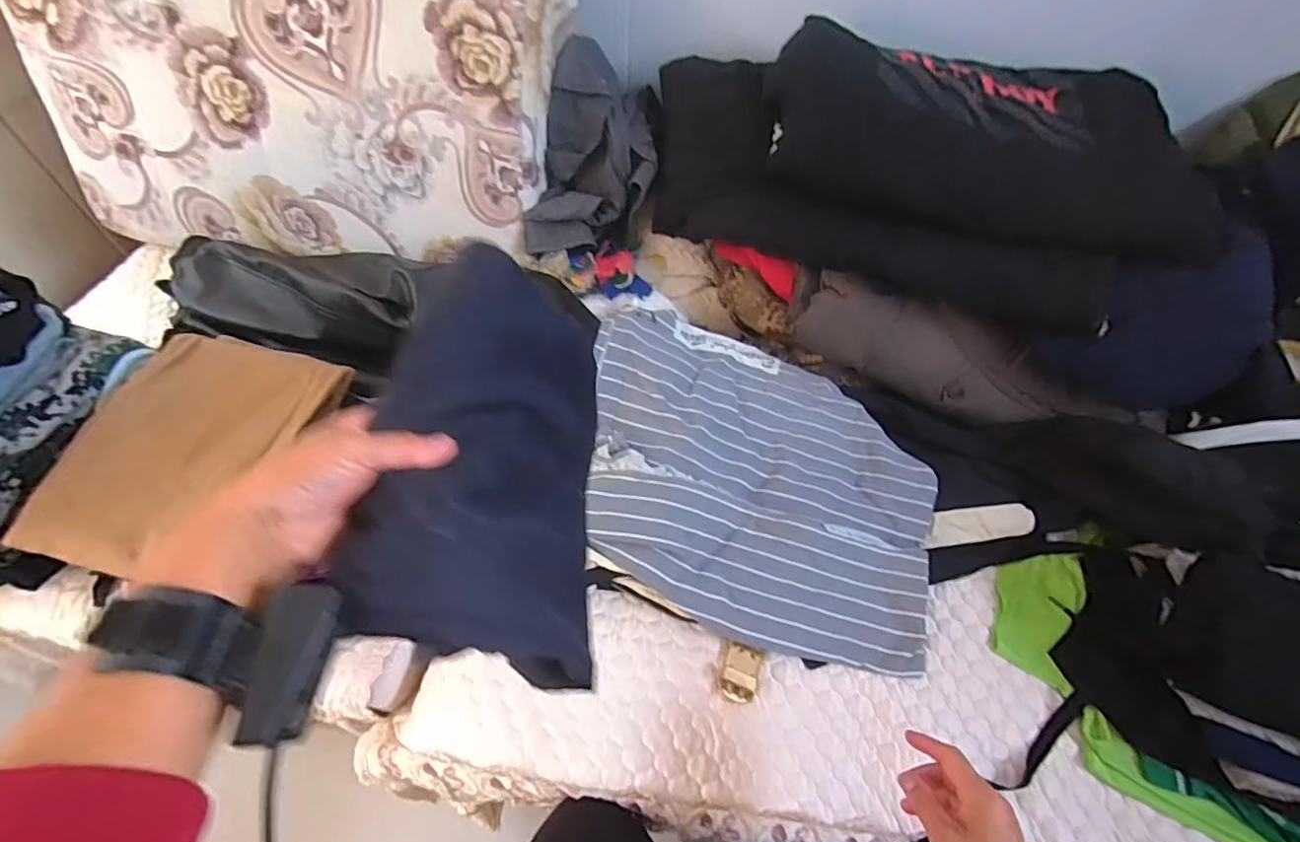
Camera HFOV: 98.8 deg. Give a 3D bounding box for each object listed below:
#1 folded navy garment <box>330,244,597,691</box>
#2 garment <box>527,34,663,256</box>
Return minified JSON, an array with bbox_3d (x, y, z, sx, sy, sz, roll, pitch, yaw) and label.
[{"bbox_3d":[-0.105,0.028,0.408,0.118,0.175,0.278,0,56,-4],"label":"folded navy garment"},{"bbox_3d":[-0.072,-0.386,0.796,0.164,0.165,0.258,8,56,1],"label":"garment"}]

